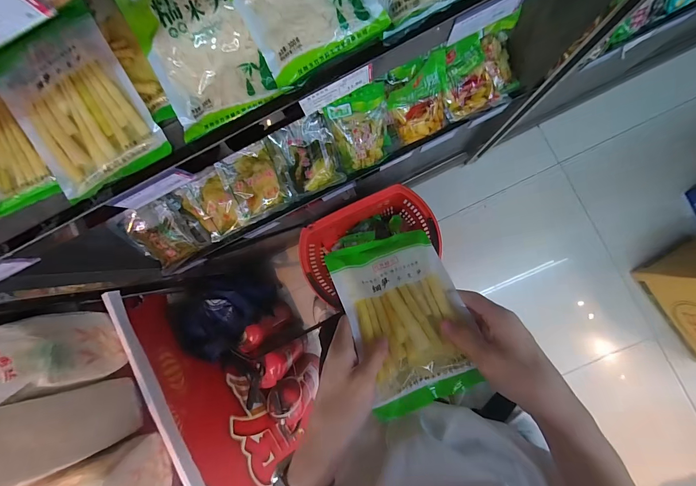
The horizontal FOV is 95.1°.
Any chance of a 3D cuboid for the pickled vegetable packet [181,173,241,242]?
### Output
[{"bbox_3d":[-0.369,-0.097,0.866,0.128,0.051,0.160,-38,105,-1],"label":"pickled vegetable packet"}]

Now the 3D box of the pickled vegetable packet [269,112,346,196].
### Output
[{"bbox_3d":[-0.104,-0.226,0.836,0.149,0.027,0.180,-16,106,10],"label":"pickled vegetable packet"}]

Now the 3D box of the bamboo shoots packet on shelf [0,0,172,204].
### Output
[{"bbox_3d":[-0.335,-0.169,0.390,0.147,0.029,0.199,-30,85,4],"label":"bamboo shoots packet on shelf"}]

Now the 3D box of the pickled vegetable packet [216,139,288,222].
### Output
[{"bbox_3d":[-0.251,-0.168,0.859,0.140,0.040,0.168,-24,102,1],"label":"pickled vegetable packet"}]

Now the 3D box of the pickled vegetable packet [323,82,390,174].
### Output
[{"bbox_3d":[0.035,-0.281,0.793,0.142,0.051,0.187,-16,125,8],"label":"pickled vegetable packet"}]

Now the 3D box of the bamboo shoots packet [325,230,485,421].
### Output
[{"bbox_3d":[0.068,0.081,0.392,0.134,0.024,0.208,-19,60,-2],"label":"bamboo shoots packet"}]

